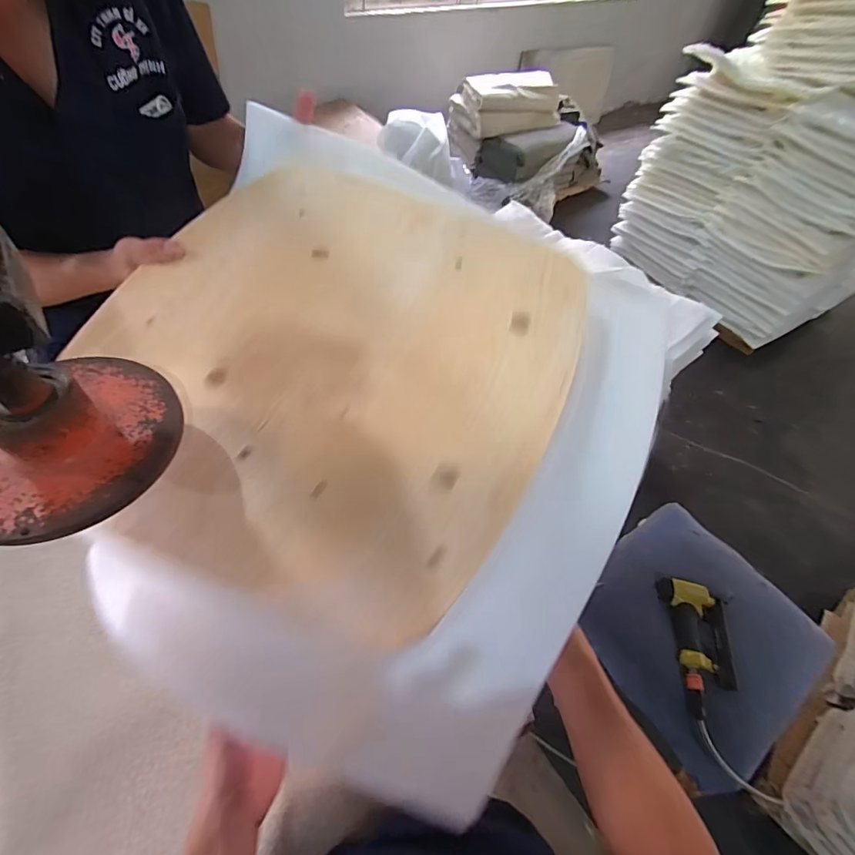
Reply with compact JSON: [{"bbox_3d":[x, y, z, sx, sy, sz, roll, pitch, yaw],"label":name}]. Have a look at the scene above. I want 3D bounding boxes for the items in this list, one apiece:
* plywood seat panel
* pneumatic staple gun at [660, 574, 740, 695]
[{"bbox_3d":[-0.082,-0.077,0.419,0.407,0.080,0.418,18,53,8],"label":"plywood seat panel"},{"bbox_3d":[0.564,0.424,0.921,0.127,0.048,0.215,6,53,-1],"label":"pneumatic staple gun"}]

